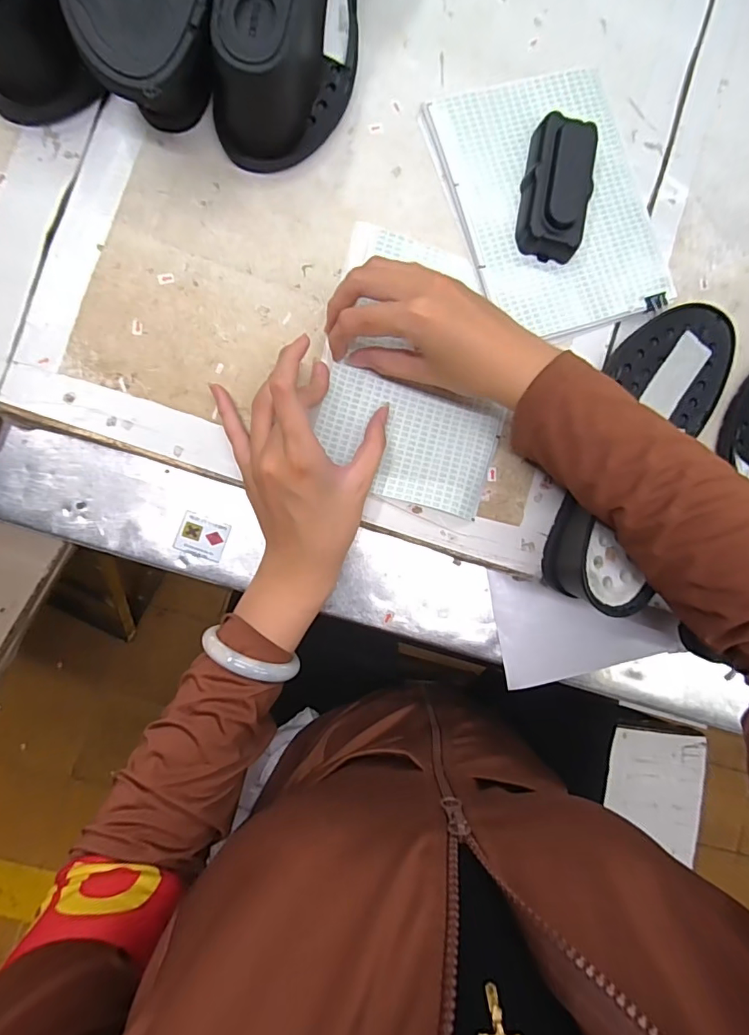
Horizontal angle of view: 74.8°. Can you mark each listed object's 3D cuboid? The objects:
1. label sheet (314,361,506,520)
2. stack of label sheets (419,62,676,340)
[{"bbox_3d":[0.025,-0.057,0.374,0.135,0.015,0.087,14,87,-6],"label":"label sheet"},{"bbox_3d":[0.146,-0.257,0.401,0.162,0.010,0.210,-18,91,-7],"label":"stack of label sheets"}]

